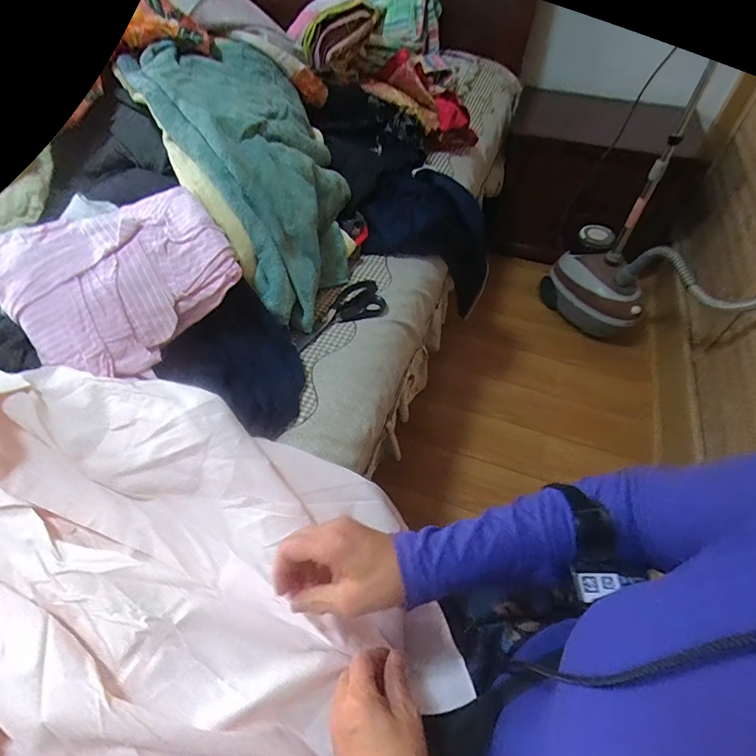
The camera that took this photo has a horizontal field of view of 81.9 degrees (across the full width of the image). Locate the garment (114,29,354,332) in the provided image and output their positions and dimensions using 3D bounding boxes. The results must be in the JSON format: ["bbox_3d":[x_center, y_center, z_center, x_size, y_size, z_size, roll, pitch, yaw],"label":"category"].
[{"bbox_3d":[-0.185,-0.360,0.770,0.299,0.256,0.513,-30,58,-23],"label":"garment"}]

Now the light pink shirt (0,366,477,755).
[{"bbox_3d":[-0.259,0.211,0.434,0.661,0.135,0.412,19,53,10],"label":"light pink shirt"}]

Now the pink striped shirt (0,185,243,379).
[{"bbox_3d":[-0.353,-0.139,0.593,0.253,0.128,0.229,-37,61,-27],"label":"pink striped shirt"}]

